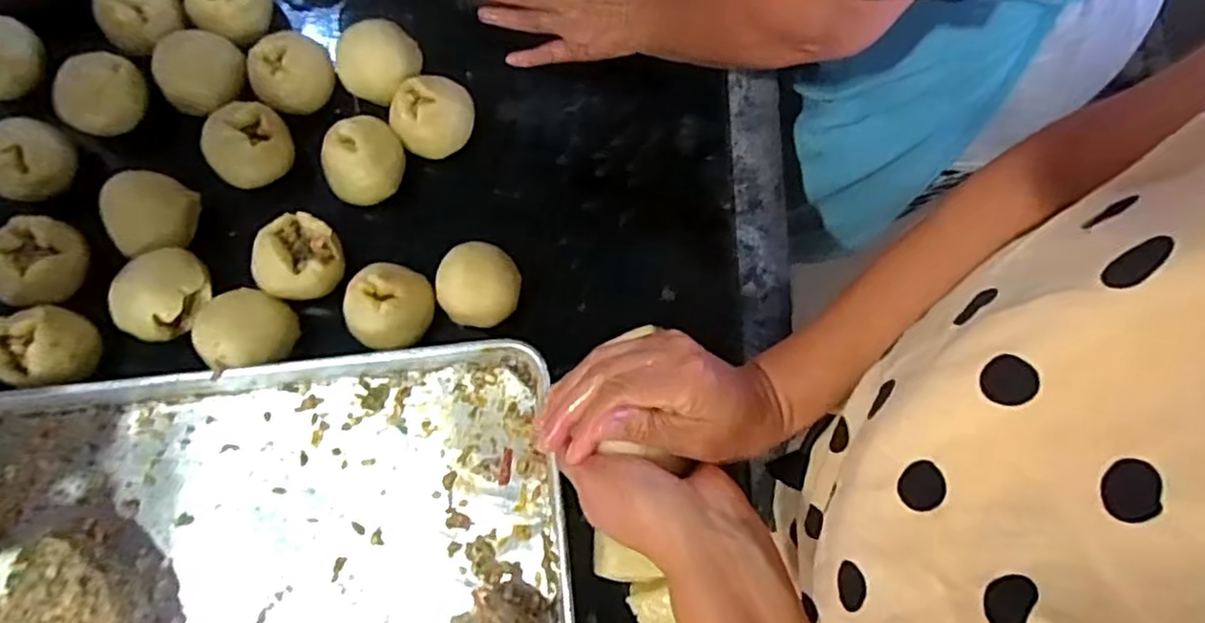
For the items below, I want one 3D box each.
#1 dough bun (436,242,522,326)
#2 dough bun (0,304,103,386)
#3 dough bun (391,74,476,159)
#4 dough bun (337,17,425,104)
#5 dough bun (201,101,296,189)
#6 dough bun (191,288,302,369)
[{"bbox_3d":[-0.107,-0.023,0.592,0.070,0.055,0.073,0,77,-2],"label":"dough bun"},{"bbox_3d":[-0.463,0.031,0.569,0.073,0.050,0.069,8,76,0],"label":"dough bun"},{"bbox_3d":[-0.155,-0.179,0.627,0.072,0.055,0.062,-18,78,-6],"label":"dough bun"},{"bbox_3d":[-0.210,-0.229,0.642,0.079,0.060,0.063,-28,79,-8],"label":"dough bun"},{"bbox_3d":[-0.317,-0.146,0.616,0.075,0.059,0.067,-43,82,-11],"label":"dough bun"},{"bbox_3d":[-0.301,0.017,0.575,0.075,0.049,0.069,0,77,-2],"label":"dough bun"}]

